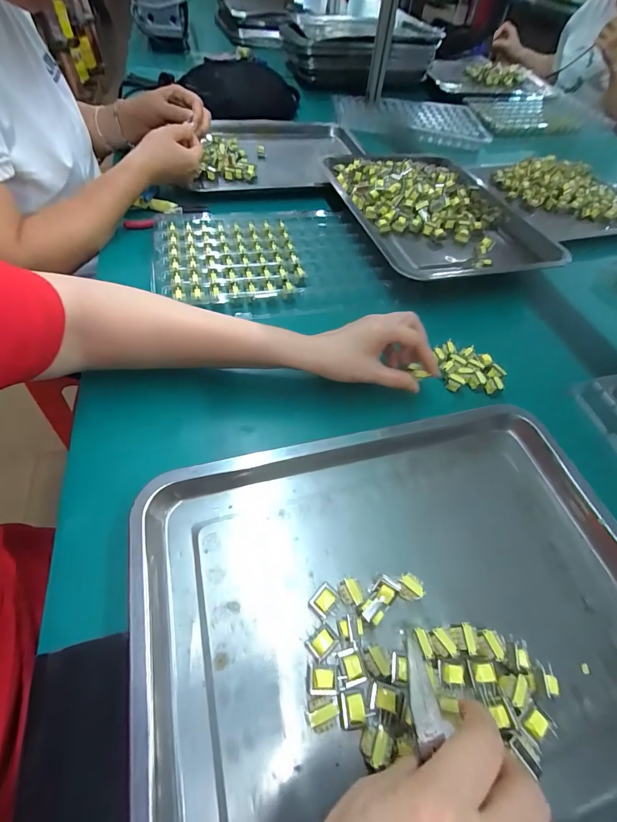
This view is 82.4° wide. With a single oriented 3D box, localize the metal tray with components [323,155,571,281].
[{"bbox_3d":[0.214,-0.331,0.565,0.304,0.039,0.367,-11,57,-13],"label":"metal tray with components"}]

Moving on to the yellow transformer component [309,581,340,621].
[{"bbox_3d":[0.012,0.141,0.260,0.018,0.015,0.019,41,61,21],"label":"yellow transformer component"}]

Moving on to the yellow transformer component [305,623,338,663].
[{"bbox_3d":[0.010,0.162,0.246,0.020,0.013,0.016,-31,64,-24],"label":"yellow transformer component"}]

